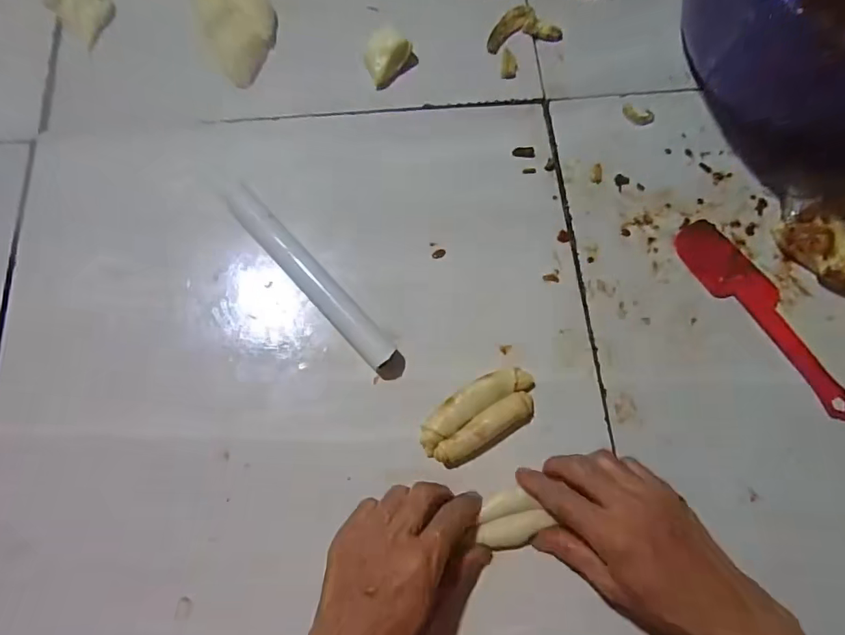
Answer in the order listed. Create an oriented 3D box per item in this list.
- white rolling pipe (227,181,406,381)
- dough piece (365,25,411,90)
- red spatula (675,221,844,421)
[{"bbox_3d":[-0.092,-0.031,0.401,0.025,0.032,0.208,-42,79,-11],"label":"white rolling pipe"},{"bbox_3d":[-0.036,-0.262,0.470,0.028,0.029,0.046,42,78,11],"label":"dough piece"},{"bbox_3d":[0.300,-0.003,0.411,0.047,0.006,0.199,-33,77,-9],"label":"red spatula"}]

